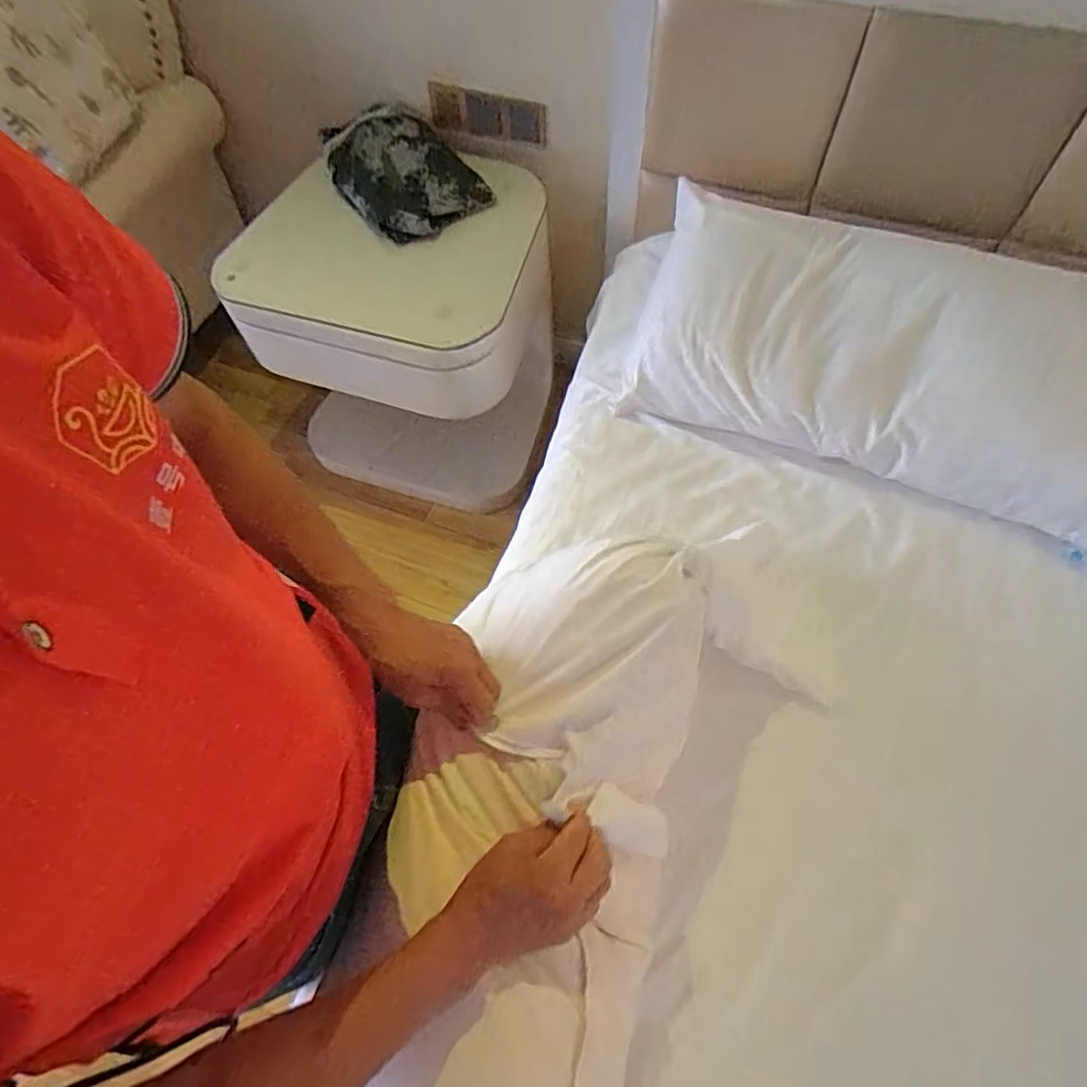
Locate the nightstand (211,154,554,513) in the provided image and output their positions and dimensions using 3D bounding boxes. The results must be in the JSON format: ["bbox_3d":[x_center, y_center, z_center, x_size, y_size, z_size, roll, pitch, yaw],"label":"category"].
[{"bbox_3d":[-0.299,-0.480,1.569,0.593,0.601,0.532,12,63,9],"label":"nightstand"}]

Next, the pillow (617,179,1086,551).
[{"bbox_3d":[0.552,-0.321,1.050,0.818,0.144,0.425,20,65,13],"label":"pillow"}]

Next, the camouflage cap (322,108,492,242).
[{"bbox_3d":[-0.300,-0.791,1.371,0.254,0.100,0.366,-33,65,-14],"label":"camouflage cap"}]

